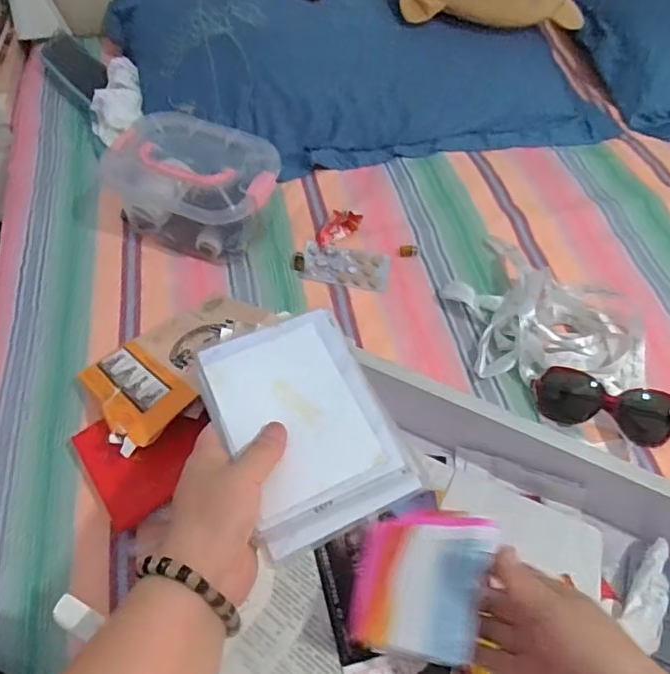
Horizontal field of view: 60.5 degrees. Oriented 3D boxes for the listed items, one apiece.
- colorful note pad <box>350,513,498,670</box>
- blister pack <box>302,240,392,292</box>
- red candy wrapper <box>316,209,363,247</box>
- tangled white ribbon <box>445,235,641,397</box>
[{"bbox_3d":[0.062,0.174,0.416,0.095,0.006,0.102,-1,48,28],"label":"colorful note pad"},{"bbox_3d":[0.014,-0.088,0.725,0.107,0.006,0.064,9,54,6],"label":"blister pack"},{"bbox_3d":[0.003,-0.141,0.741,0.037,0.025,0.057,37,61,23],"label":"red candy wrapper"},{"bbox_3d":[0.233,-0.041,0.651,0.183,0.045,0.233,-9,54,-7],"label":"tangled white ribbon"}]

